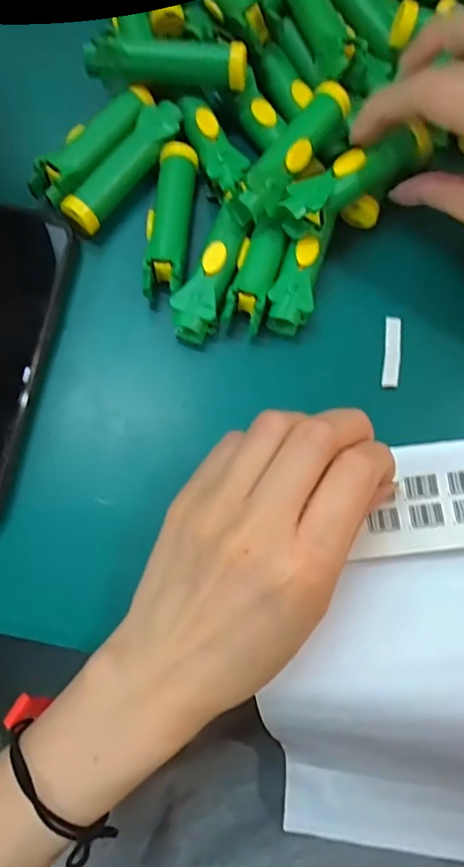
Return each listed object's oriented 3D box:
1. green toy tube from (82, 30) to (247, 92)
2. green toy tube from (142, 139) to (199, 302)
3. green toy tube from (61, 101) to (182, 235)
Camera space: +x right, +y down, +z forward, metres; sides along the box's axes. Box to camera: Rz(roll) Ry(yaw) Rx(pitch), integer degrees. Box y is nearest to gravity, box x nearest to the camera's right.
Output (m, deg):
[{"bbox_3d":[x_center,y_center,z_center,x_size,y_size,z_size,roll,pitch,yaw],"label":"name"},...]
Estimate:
[{"bbox_3d":[-0.033,-0.191,0.289,0.080,0.024,0.021,6,75,0],"label":"green toy tube"},{"bbox_3d":[-0.031,-0.107,0.289,0.021,0.021,0.084,5,75,-1],"label":"green toy tube"},{"bbox_3d":[-0.055,-0.136,0.296,0.019,0.022,0.083,35,77,7],"label":"green toy tube"}]

